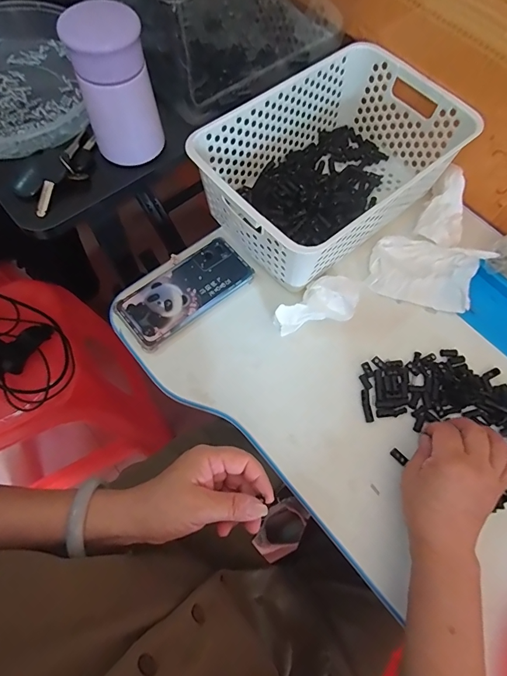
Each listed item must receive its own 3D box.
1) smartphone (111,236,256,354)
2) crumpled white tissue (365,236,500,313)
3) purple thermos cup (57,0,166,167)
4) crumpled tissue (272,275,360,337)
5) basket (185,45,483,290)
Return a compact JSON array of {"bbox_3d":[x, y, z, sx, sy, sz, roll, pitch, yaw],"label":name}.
[{"bbox_3d":[-0.083,-0.059,0.477,0.159,0.008,0.082,-37,74,-15],"label":"smartphone"},{"bbox_3d":[0.215,-0.084,0.492,0.132,0.027,0.085,16,69,5],"label":"crumpled white tissue"},{"bbox_3d":[-0.135,-0.245,0.391,0.068,0.122,0.066,1,68,-1],"label":"purple thermos cup"},{"bbox_3d":[0.072,-0.041,0.455,0.103,0.025,0.054,-14,69,-7],"label":"crumpled tissue"},{"bbox_3d":[0.099,-0.219,0.487,0.306,0.097,0.200,-40,74,-15],"label":"basket"}]

